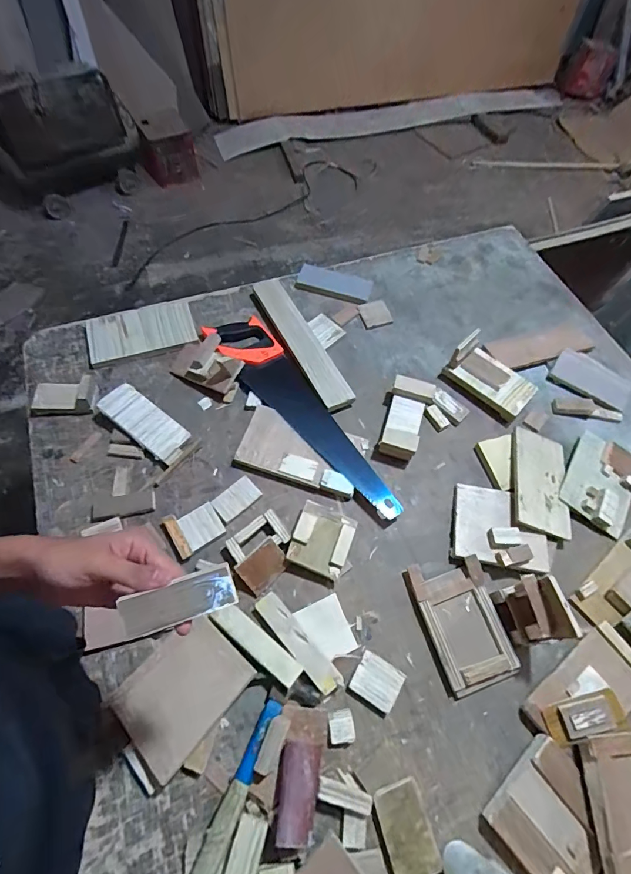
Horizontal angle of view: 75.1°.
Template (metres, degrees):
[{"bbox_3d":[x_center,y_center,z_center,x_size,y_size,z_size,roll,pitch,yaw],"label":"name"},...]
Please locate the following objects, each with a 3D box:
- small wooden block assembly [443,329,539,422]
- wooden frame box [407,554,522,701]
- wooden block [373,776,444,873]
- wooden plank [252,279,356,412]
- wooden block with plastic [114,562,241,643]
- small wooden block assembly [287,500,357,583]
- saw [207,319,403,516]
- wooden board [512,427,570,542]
[{"bbox_3d":[0.347,-0.120,0.806,0.170,0.070,0.090,38,68,15],"label":"small wooden block assembly"},{"bbox_3d":[0.225,0.282,0.627,0.112,0.023,0.177,-14,65,-10],"label":"wooden frame box"},{"bbox_3d":[0.114,0.492,0.512,0.060,0.013,0.095,-14,65,-10],"label":"wooden block"},{"bbox_3d":[-0.035,-0.207,0.852,0.065,0.028,0.364,-24,67,-14],"label":"wooden plank"},{"bbox_3d":[-0.115,0.138,0.345,0.094,0.004,0.036,-17,89,-8],"label":"wooden block with plastic"},{"bbox_3d":[0.010,0.166,0.662,0.099,0.038,0.104,20,64,7],"label":"small wooden block assembly"},{"bbox_3d":[-0.031,-0.055,0.780,0.103,0.030,0.513,-33,70,-18],"label":"saw"},{"bbox_3d":[0.395,0.078,0.724,0.102,0.011,0.194,19,58,-6],"label":"wooden board"}]

